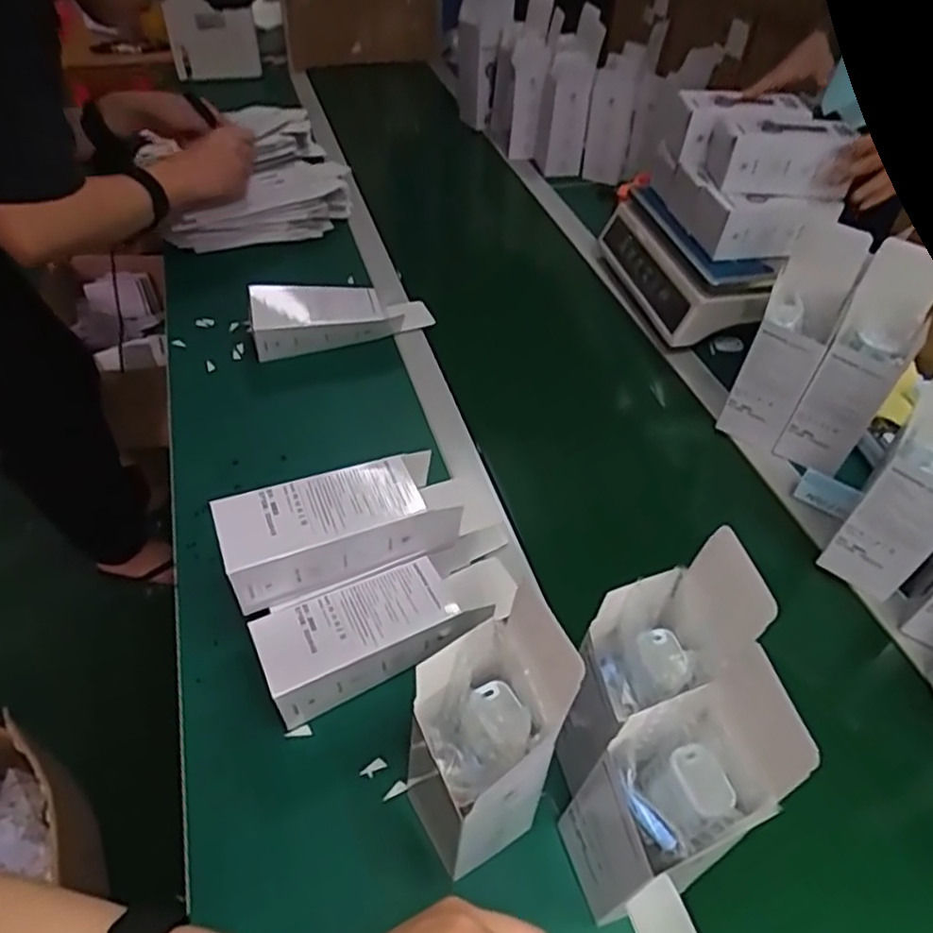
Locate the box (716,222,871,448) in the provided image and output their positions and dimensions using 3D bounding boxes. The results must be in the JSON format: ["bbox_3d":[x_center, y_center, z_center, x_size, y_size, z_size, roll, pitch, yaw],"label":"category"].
[{"bbox_3d":[0.358,-0.139,0.772,0.077,0.230,0.081,25,51,19],"label":"box"}]

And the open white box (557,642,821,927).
[{"bbox_3d":[0.117,0.230,0.447,0.089,0.189,0.081,-12,49,-14],"label":"open white box"}]

